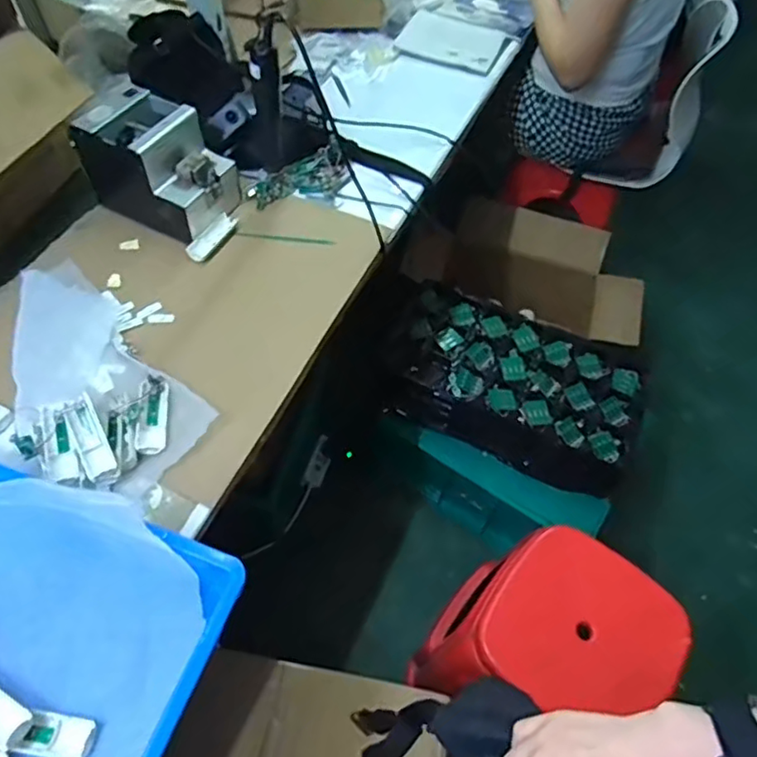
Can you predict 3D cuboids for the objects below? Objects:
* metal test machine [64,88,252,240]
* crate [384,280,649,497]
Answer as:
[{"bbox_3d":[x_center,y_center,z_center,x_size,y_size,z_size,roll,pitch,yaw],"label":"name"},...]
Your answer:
[{"bbox_3d":[-0.320,-0.315,0.888,0.196,0.135,0.134,26,59,13],"label":"metal test machine"},{"bbox_3d":[0.291,0.010,1.316,0.537,0.134,0.314,24,58,12],"label":"crate"}]

